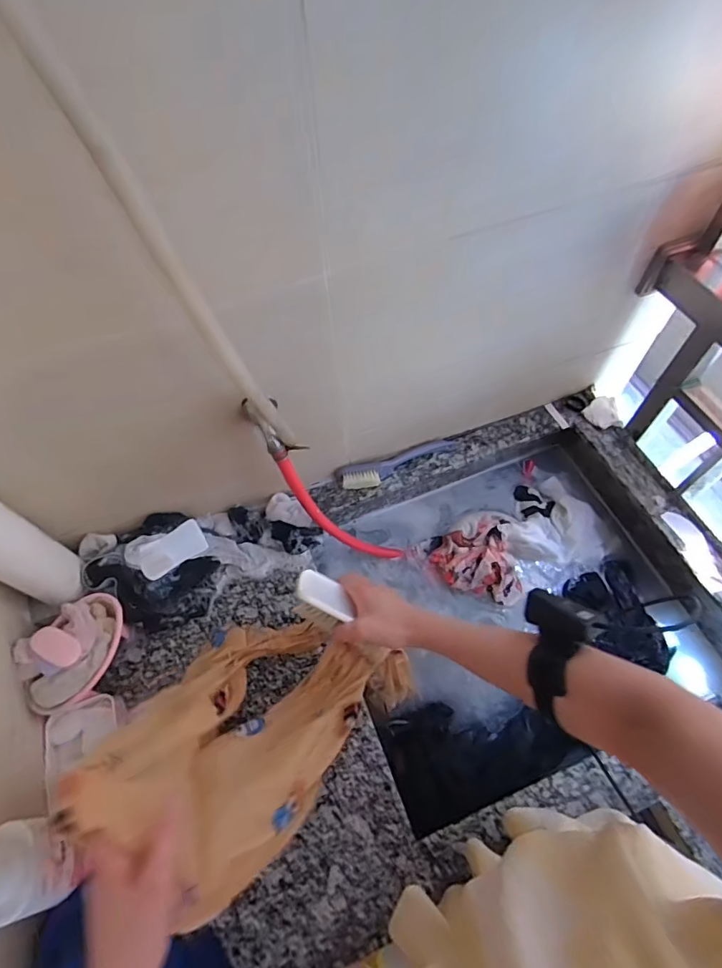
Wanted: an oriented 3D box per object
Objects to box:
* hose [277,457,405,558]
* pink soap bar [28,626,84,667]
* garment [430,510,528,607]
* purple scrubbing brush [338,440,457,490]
[{"bbox_3d":[-0.033,0.061,0.783,0.061,0.357,0.024,-14,56,24],"label":"hose"},{"bbox_3d":[-0.391,0.208,0.620,0.071,0.012,0.040,20,62,14],"label":"pink soap bar"},{"bbox_3d":[0.203,0.127,0.871,0.136,0.070,0.174,-10,60,-3],"label":"garment"},{"bbox_3d":[0.069,-0.040,0.844,0.215,0.045,0.047,-20,61,-9],"label":"purple scrubbing brush"}]

